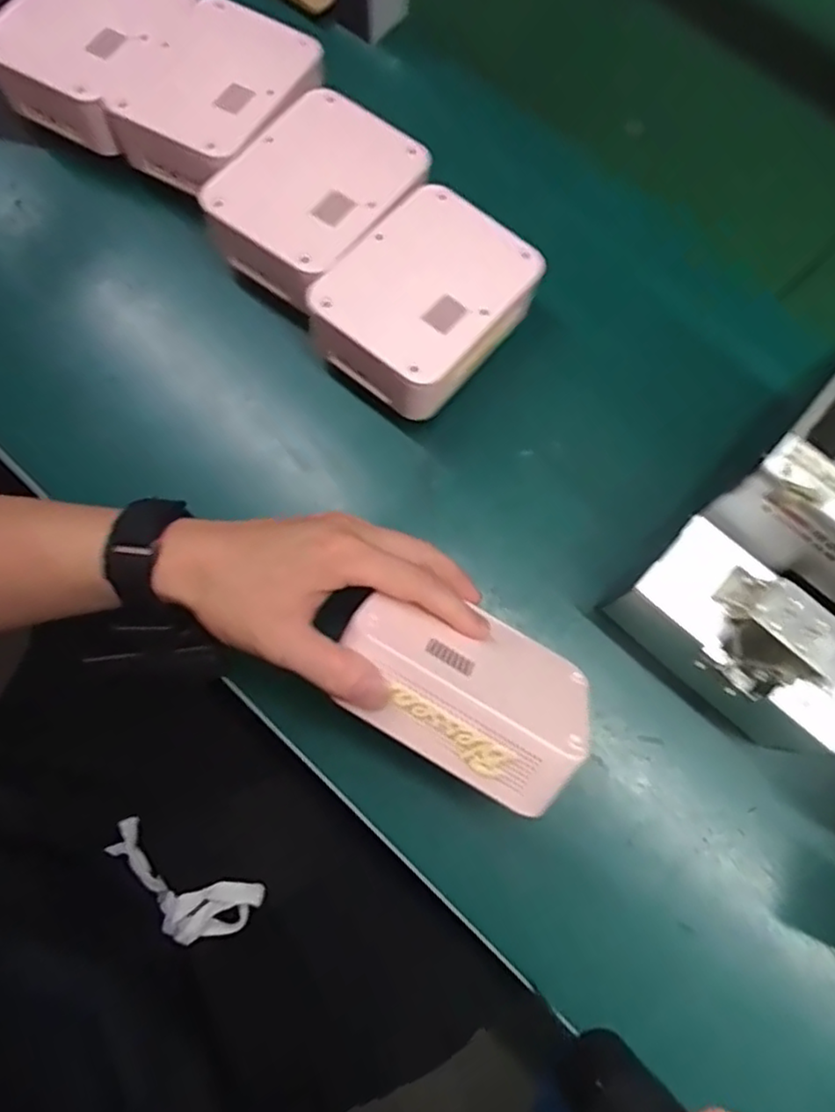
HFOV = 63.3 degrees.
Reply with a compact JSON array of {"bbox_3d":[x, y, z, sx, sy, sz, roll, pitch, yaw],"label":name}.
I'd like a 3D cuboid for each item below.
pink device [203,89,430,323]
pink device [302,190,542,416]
[{"bbox_3d":[-0.065,-0.236,0.445,0.102,0.041,0.140,38,77,8],"label":"pink device"},{"bbox_3d":[0.007,-0.162,0.432,0.107,0.045,0.135,43,78,9],"label":"pink device"}]

